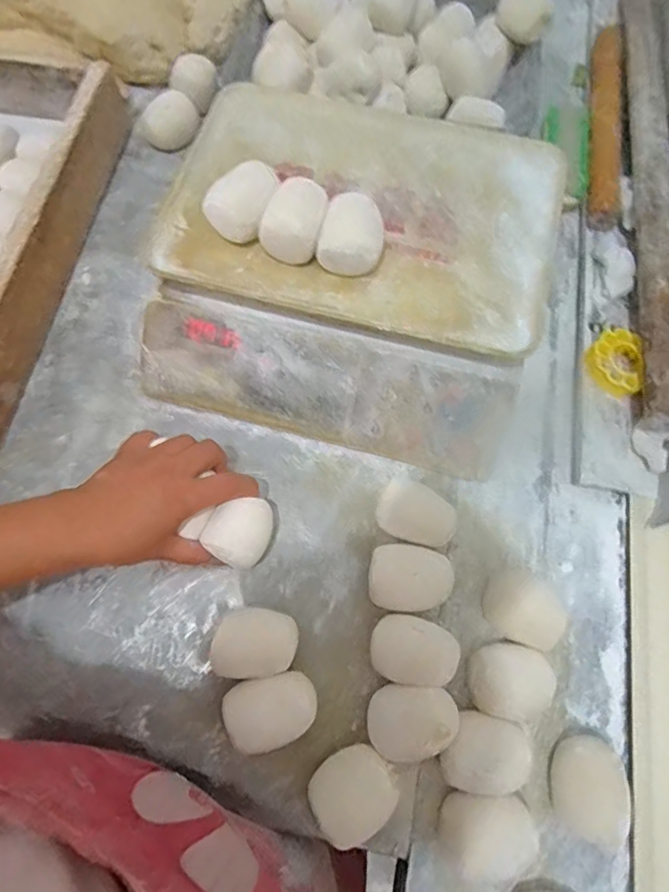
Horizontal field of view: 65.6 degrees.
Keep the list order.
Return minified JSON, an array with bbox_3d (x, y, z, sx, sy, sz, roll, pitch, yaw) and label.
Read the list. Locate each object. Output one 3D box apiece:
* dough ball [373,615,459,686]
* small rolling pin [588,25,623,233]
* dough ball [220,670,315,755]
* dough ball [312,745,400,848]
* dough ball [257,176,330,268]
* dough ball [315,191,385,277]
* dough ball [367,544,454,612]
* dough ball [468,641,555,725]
[{"bbox_3d":[0.061,0.160,0.405,0.063,0.044,0.048,12,71,3],"label":"dough ball"},{"bbox_3d":[0.315,-0.377,0.598,0.030,0.030,0.304,10,71,3],"label":"small rolling pin"},{"bbox_3d":[-0.046,0.198,0.389,0.064,0.046,0.047,-10,71,-4],"label":"dough ball"},{"bbox_3d":[0.014,0.248,0.373,0.055,0.049,0.052,0,71,-1],"label":"dough ball"},{"bbox_3d":[-0.031,-0.181,0.423,0.044,0.041,0.056,16,71,5],"label":"dough ball"},{"bbox_3d":[0.013,-0.166,0.417,0.050,0.044,0.053,0,71,-1],"label":"dough ball"},{"bbox_3d":[0.062,0.110,0.425,0.066,0.038,0.051,6,71,2],"label":"dough ball"},{"bbox_3d":[0.136,0.185,0.403,0.063,0.041,0.049,17,71,5],"label":"dough ball"}]

